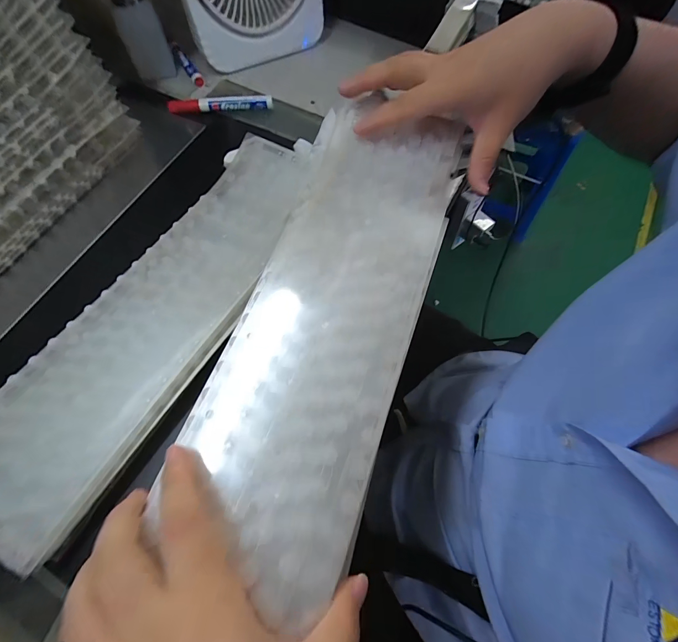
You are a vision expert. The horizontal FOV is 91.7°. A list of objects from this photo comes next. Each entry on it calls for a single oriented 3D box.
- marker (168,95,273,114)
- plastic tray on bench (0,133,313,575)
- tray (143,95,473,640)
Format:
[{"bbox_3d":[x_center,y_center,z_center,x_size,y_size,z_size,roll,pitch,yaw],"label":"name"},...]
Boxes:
[{"bbox_3d":[-0.164,-0.299,0.458,0.140,0.021,0.015,-2,65,-2],"label":"marker"},{"bbox_3d":[-0.157,-0.024,0.297,0.122,0.020,0.399,26,68,11],"label":"plastic tray on bench"},{"bbox_3d":[0.001,-0.021,0.240,0.128,0.022,0.359,15,66,6],"label":"tray"}]

